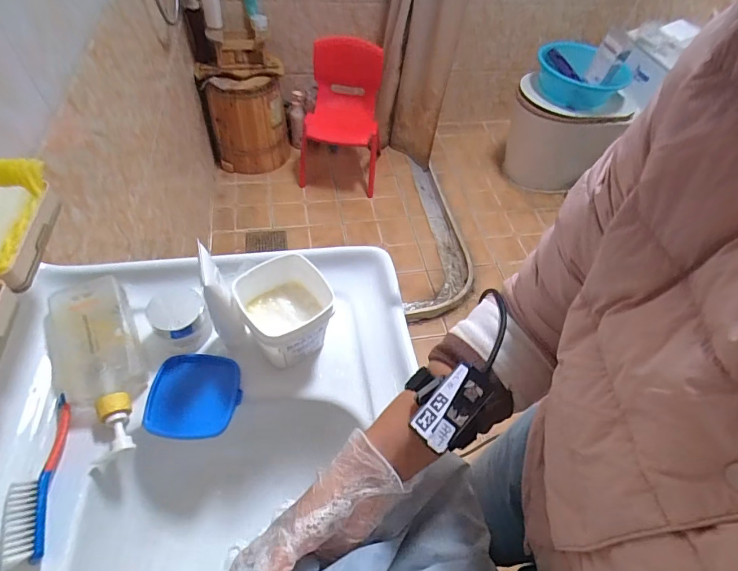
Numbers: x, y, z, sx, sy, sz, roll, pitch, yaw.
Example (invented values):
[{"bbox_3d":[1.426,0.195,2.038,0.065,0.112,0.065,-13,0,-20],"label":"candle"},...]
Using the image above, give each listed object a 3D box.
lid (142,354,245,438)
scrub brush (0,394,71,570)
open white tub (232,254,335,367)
[{"bbox_3d":[-0.194,0.122,0.465,0.094,0.010,0.093,1,53,-5],"label":"lid"},{"bbox_3d":[-0.310,0.178,0.392,0.031,0.029,0.145,-8,54,-12],"label":"scrub brush"},{"bbox_3d":[-0.097,0.040,0.489,0.093,0.103,0.095,-22,58,-21],"label":"open white tub"}]

